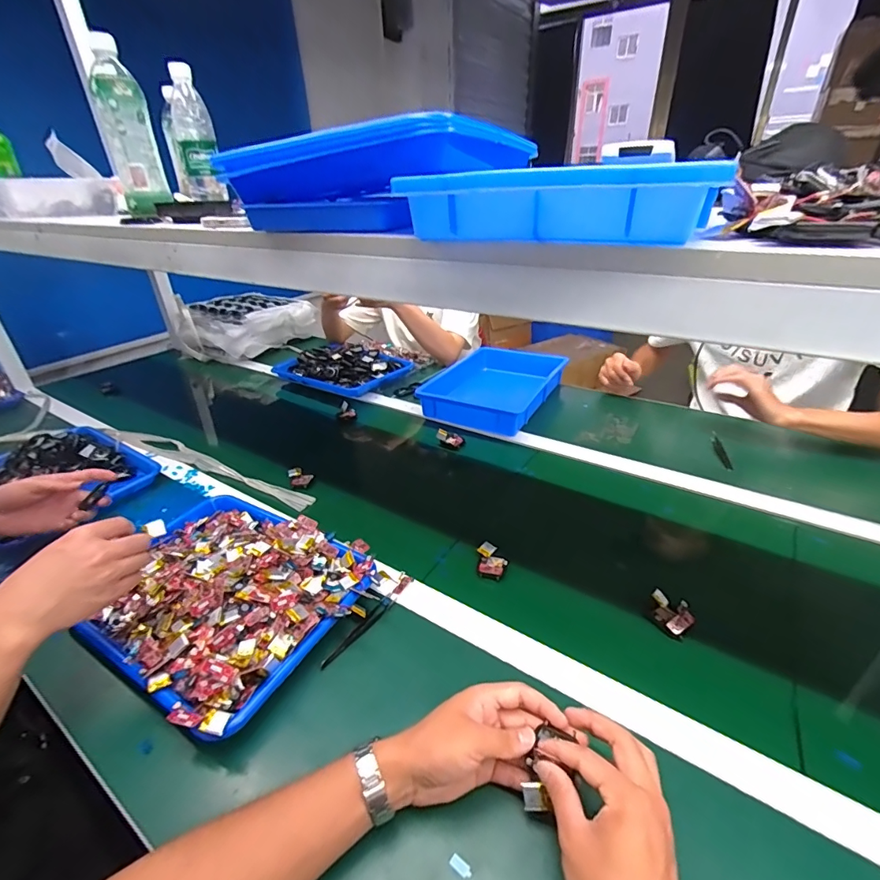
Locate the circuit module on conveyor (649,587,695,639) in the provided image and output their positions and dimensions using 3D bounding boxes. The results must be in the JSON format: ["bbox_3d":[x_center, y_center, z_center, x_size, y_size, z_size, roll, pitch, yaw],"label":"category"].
[{"bbox_3d":[0.272,0.204,0.528,0.031,0.030,0.051,-11,32,-13],"label":"circuit module on conveyor"}]

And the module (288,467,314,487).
[{"bbox_3d":[-0.250,0.067,0.808,0.040,0.022,0.041,-12,32,-15],"label":"module"}]

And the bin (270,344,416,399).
[{"bbox_3d":[-0.258,-0.201,1.223,0.309,0.046,0.246,20,37,33],"label":"bin"}]

